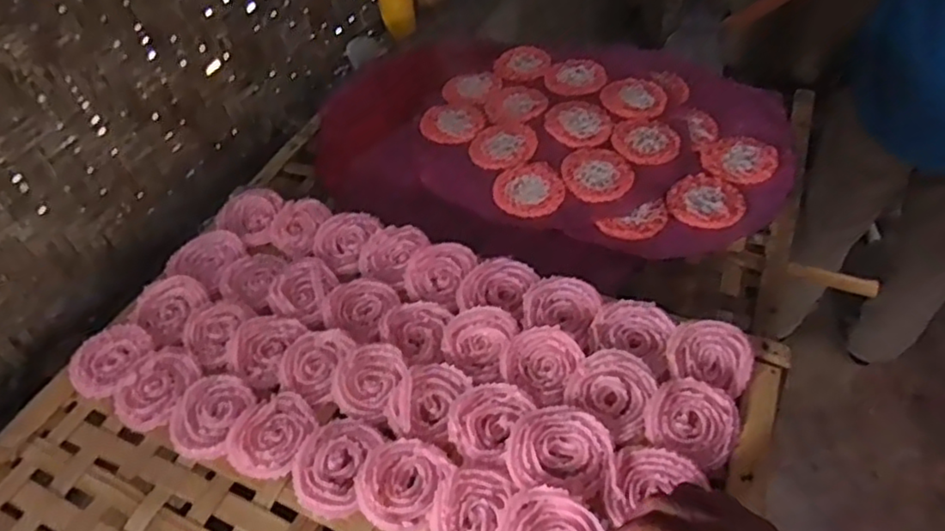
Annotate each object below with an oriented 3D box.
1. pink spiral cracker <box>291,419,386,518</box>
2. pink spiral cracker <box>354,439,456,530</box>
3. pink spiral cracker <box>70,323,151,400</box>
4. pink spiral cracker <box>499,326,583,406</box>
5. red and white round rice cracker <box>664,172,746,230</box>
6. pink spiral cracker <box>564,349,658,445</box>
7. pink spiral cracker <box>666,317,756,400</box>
[{"bbox_3d":[-0.114,0.163,0.535,0.068,0.009,0.079,8,51,14],"label":"pink spiral cracker"},{"bbox_3d":[-0.058,0.172,0.517,0.066,0.008,0.070,-3,50,3],"label":"pink spiral cracker"},{"bbox_3d":[-0.352,0.088,0.626,0.067,0.008,0.075,23,56,25],"label":"pink spiral cracker"},{"bbox_3d":[0.059,0.083,0.570,0.064,0.009,0.067,-3,50,3],"label":"pink spiral cracker"},{"bbox_3d":[0.262,-0.072,0.720,0.081,0.007,0.076,-4,49,4],"label":"red and white round rice cracker"},{"bbox_3d":[0.121,0.104,0.552,0.068,0.012,0.072,-39,55,-24],"label":"pink spiral cracker"},{"bbox_3d":[0.208,0.076,0.566,0.070,0.013,0.066,12,52,17],"label":"pink spiral cracker"}]

